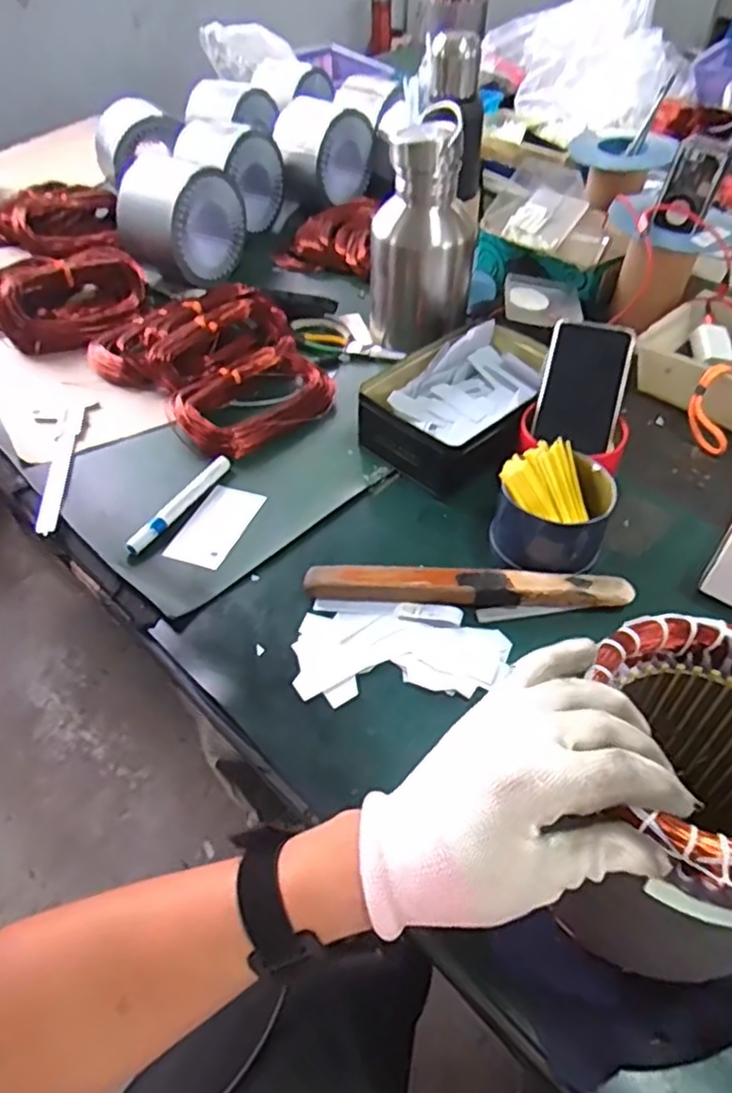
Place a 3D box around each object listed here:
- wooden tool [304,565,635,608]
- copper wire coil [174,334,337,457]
[{"bbox_3d":[0.086,0.034,0.581,0.271,0.019,0.031,1,48,4],"label":"wooden tool"},{"bbox_3d":[-0.124,-0.173,0.765,0.172,0.041,0.124,-33,55,-24],"label":"copper wire coil"}]

